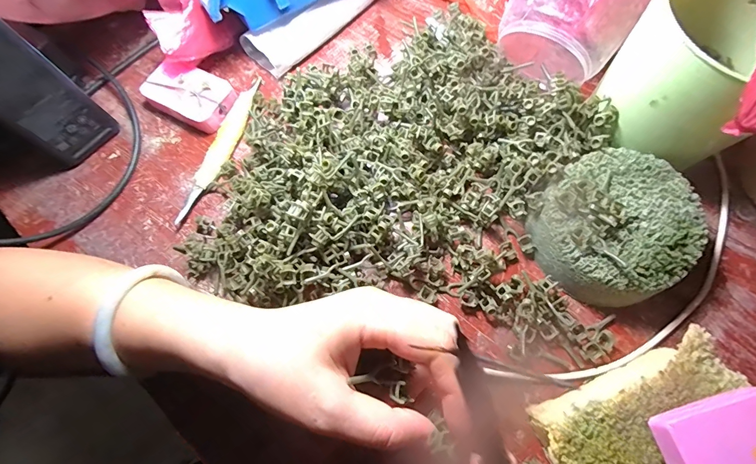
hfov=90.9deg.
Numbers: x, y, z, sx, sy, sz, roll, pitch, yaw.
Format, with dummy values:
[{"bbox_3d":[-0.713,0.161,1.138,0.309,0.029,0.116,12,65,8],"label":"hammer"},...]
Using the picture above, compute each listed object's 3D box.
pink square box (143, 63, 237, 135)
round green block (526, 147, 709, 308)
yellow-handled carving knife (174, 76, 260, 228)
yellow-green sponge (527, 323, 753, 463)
[{"bbox_3d":[-0.167,-0.121,0.328,0.074,0.019,0.048,24,75,10],"label":"pink square box"},{"bbox_3d":[0.167,-0.005,0.265,0.101,0.053,0.097,-1,72,2],"label":"round green block"},{"bbox_3d":[-0.132,-0.073,0.319,0.023,0.010,0.144,14,73,7],"label":"yellow-handled carving knife"},{"bbox_3d":[0.166,0.129,0.226,0.124,0.044,0.097,-24,73,-5],"label":"yellow-green sponge"}]

